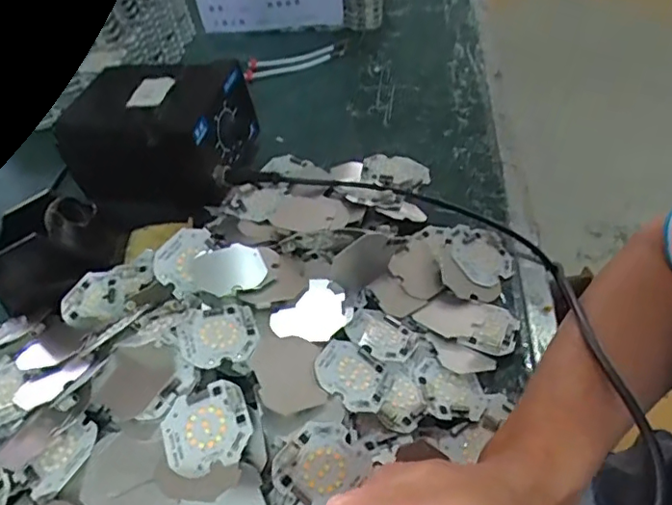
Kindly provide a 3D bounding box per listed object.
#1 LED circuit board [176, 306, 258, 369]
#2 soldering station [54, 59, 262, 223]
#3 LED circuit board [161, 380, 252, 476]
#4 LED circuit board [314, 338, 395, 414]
[{"bbox_3d":[-0.072,0.050,0.334,0.045,0.009,0.043,-13,49,-6],"label":"LED circuit board"},{"bbox_3d":[-0.159,-0.103,0.509,0.145,0.104,0.117,7,50,12],"label":"soldering station"},{"bbox_3d":[-0.071,0.095,0.300,0.048,0.006,0.044,-20,50,-11],"label":"LED circuit board"},{"bbox_3d":[0.010,0.074,0.332,0.046,0.004,0.042,35,39,3],"label":"LED circuit board"}]

